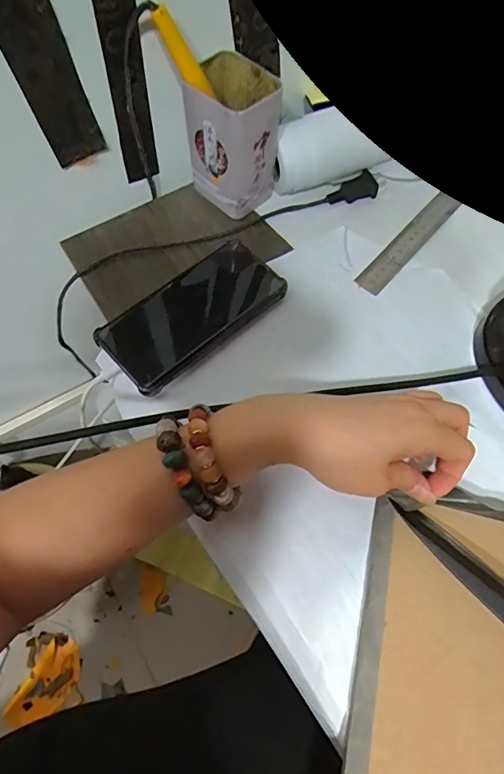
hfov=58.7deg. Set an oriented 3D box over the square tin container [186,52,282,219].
[{"bbox_3d":[-0.020,-0.232,0.426,0.069,0.112,0.080,-41,73,-19],"label":"square tin container"}]

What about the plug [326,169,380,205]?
[{"bbox_3d":[0.106,-0.207,0.471,0.054,0.014,0.026,-25,69,-13],"label":"plug"}]

